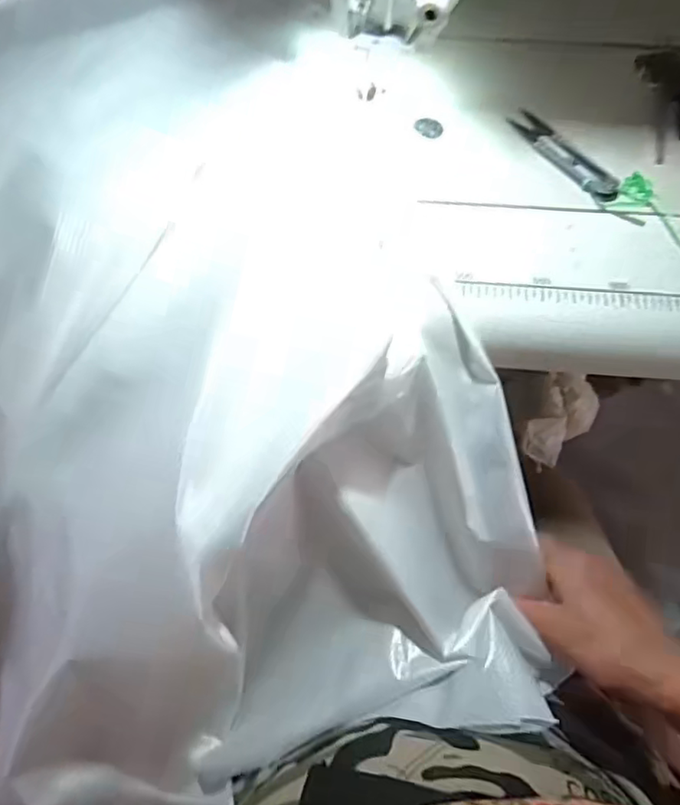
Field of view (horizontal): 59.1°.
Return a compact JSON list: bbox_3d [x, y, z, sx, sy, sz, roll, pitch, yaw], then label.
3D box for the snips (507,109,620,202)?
[{"bbox_3d":[0.158,-0.176,0.425,0.020,0.008,0.097,-29,68,-14],"label":"snips"}]

